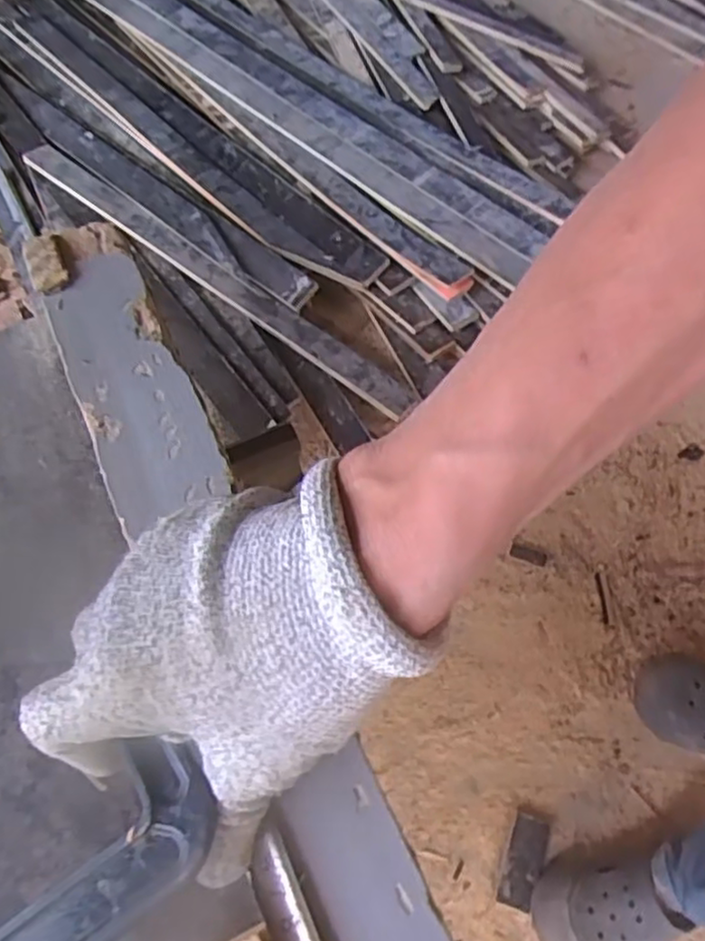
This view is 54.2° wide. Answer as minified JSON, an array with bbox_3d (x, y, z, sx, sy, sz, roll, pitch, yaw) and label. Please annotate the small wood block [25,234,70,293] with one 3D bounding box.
[{"bbox_3d":[-0.166,-0.115,0.377,0.021,0.008,0.039,-20,64,-9],"label":"small wood block"}]

